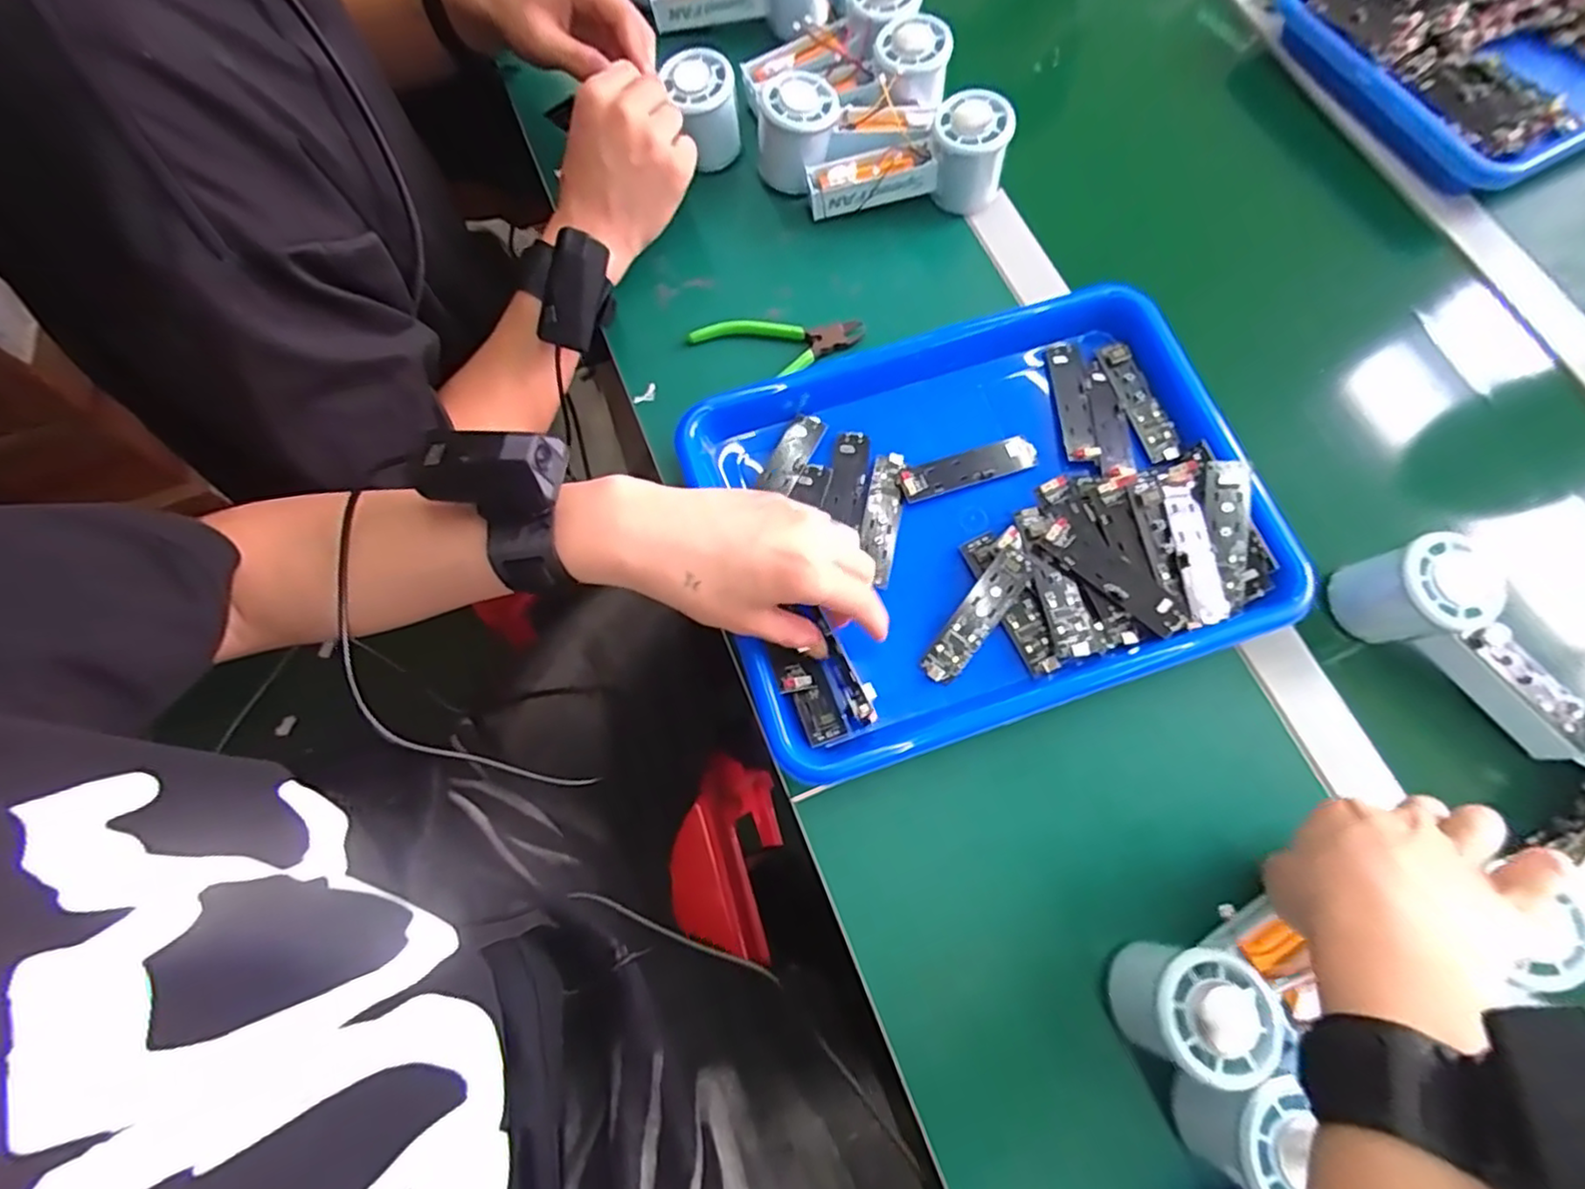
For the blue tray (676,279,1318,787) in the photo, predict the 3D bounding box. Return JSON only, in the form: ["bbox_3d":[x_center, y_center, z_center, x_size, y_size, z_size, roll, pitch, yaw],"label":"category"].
[{"bbox_3d":[0.117,-0.050,0.423,0.328,0.043,0.247,-17,73,-6],"label":"blue tray"}]

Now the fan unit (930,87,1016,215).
[{"bbox_3d":[0.134,-0.336,0.514,0.056,0.064,0.056,13,72,3],"label":"fan unit"}]

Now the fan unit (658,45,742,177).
[{"bbox_3d":[-0.069,-0.376,0.523,0.049,0.062,0.053,0,72,-1],"label":"fan unit"}]

